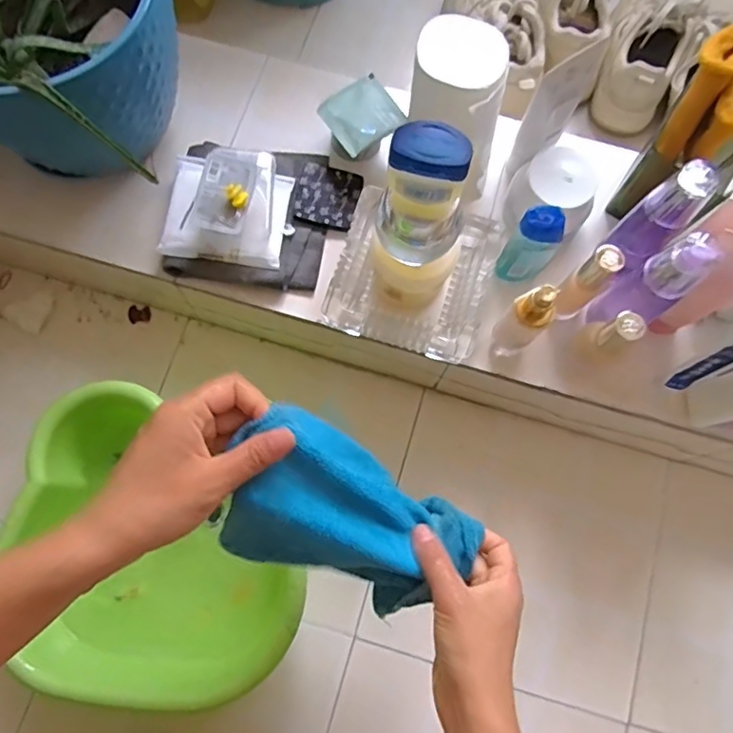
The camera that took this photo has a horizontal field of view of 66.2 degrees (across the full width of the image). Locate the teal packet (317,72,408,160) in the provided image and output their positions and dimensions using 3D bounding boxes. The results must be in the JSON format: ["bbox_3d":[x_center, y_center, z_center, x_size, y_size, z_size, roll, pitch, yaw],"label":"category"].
[{"bbox_3d":[-0.003,-0.257,0.577,0.072,0.010,0.068,-31,78,-9],"label":"teal packet"}]

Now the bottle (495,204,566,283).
[{"bbox_3d":[0.154,-0.111,0.533,0.041,0.103,0.033,43,78,9],"label":"bottle"}]

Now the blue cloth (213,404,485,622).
[{"bbox_3d":[-0.006,0.111,0.376,0.154,0.150,0.092,27,77,5],"label":"blue cloth"}]

